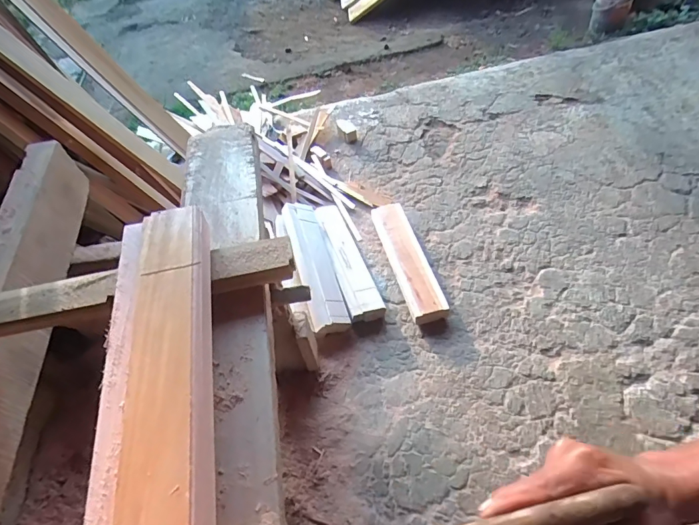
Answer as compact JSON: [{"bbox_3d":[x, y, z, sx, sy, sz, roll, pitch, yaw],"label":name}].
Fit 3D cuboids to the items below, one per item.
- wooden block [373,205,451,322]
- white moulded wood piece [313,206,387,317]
[{"bbox_3d":[0.201,-0.020,1.491,0.123,0.075,0.496,-13,52,-6],"label":"wooden block"},{"bbox_3d":[-0.009,-0.018,1.508,0.114,0.069,0.500,-16,52,-8],"label":"white moulded wood piece"}]

